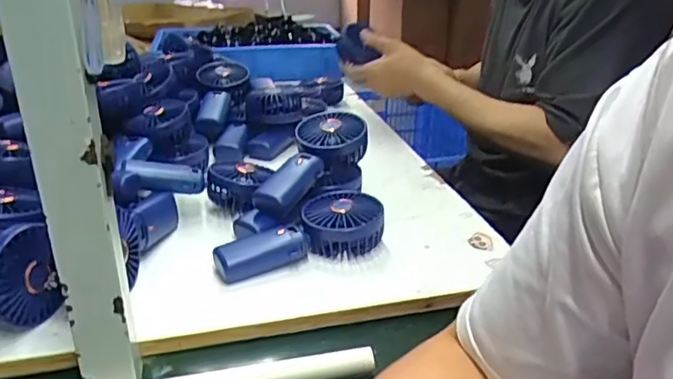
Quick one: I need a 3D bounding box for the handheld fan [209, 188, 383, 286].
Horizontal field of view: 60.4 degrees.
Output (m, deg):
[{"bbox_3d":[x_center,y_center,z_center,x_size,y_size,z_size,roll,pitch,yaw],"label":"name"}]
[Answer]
[{"bbox_3d":[-0.042,0.046,0.626,0.186,0.048,0.086,-9,27,-19],"label":"handheld fan"}]

